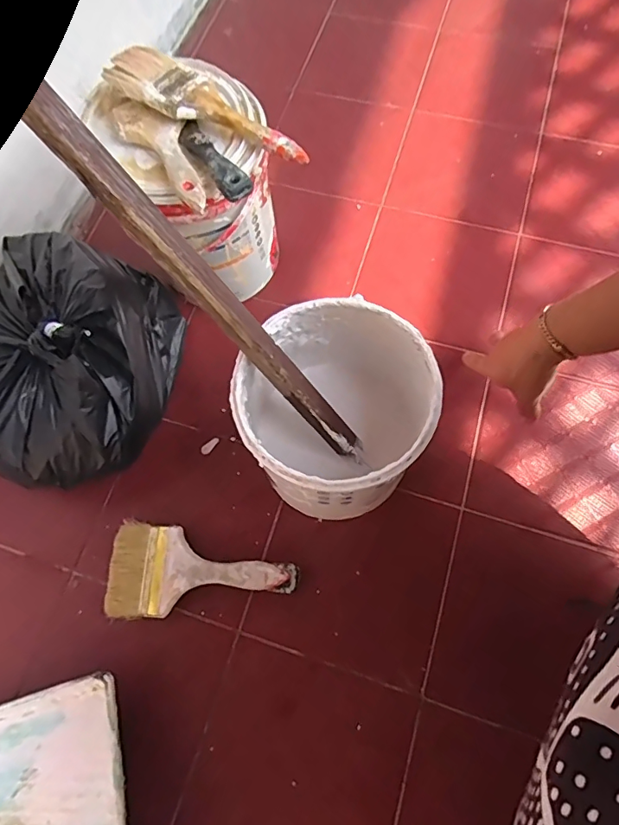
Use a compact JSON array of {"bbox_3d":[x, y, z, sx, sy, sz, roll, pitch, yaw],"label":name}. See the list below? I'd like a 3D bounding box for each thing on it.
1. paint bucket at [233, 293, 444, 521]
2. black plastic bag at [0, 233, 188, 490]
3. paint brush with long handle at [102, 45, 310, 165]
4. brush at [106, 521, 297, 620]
[{"bbox_3d":[0.027,0.003,0.494,0.175,0.151,0.176,-1,71,2],"label":"paint bucket"},{"bbox_3d":[-0.268,-0.059,0.558,0.187,0.159,0.281,7,71,4],"label":"black plastic bag"},{"bbox_3d":[-0.096,-0.301,0.481,0.203,0.017,0.065,27,73,-3],"label":"paint brush with long handle"},{"bbox_3d":[-0.119,0.181,0.534,0.204,0.027,0.096,6,71,4],"label":"brush"}]

